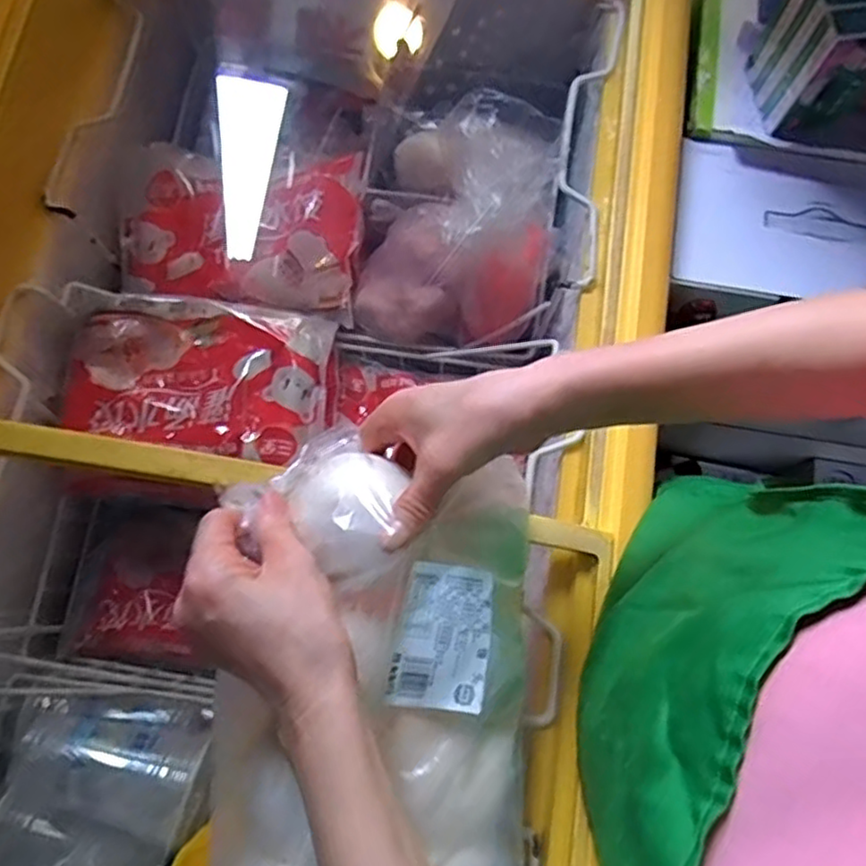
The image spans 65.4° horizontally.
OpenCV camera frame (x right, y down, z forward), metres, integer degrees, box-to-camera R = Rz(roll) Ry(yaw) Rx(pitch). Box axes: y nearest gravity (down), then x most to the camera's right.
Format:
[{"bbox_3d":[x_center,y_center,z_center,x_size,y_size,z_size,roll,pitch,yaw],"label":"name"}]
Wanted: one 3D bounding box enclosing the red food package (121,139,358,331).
[{"bbox_3d":[-0.199,-0.216,0.703,0.241,0.049,0.179,4,77,0],"label":"red food package"}]

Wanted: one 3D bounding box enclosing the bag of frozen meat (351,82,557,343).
[{"bbox_3d":[0.024,-0.193,0.652,0.182,0.159,0.189,15,77,3],"label":"bag of frozen meat"}]

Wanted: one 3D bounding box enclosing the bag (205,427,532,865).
[{"bbox_3d":[-0.034,0.155,0.380,0.179,0.078,0.297,3,77,0],"label":"bag"}]

